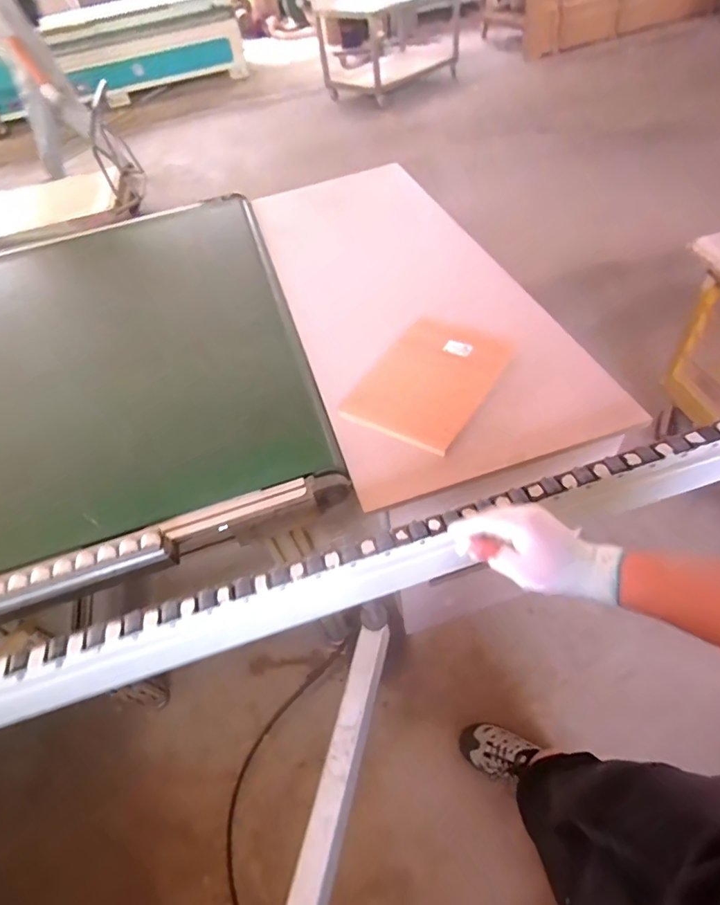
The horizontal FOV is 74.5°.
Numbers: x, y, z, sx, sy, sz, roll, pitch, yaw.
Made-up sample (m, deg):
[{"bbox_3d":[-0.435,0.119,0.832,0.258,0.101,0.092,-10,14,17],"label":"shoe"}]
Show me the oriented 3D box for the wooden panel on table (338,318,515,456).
[{"bbox_3d":[0.155,-0.172,1.058,0.256,0.033,0.360,24,58,25],"label":"wooden panel on table"}]

